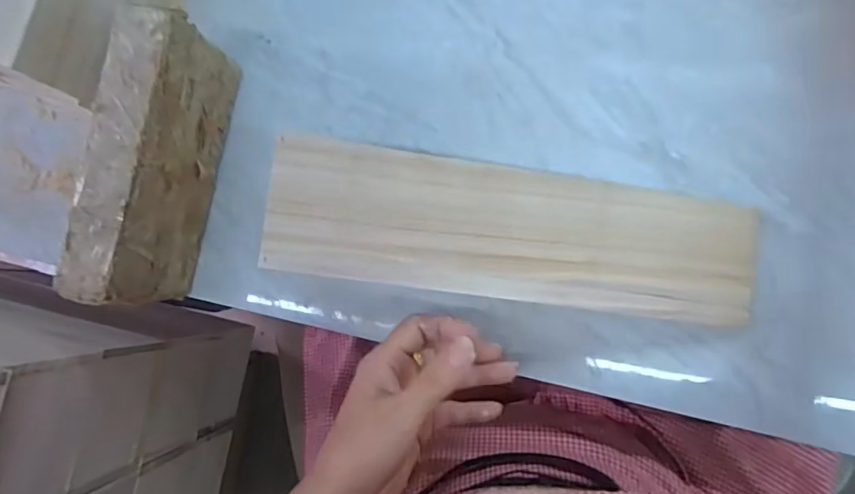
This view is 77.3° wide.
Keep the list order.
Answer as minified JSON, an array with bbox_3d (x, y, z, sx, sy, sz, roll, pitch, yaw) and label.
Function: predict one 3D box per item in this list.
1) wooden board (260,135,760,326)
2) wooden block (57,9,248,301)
[{"bbox_3d":[0.066,-0.007,0.358,0.330,0.012,0.086,8,88,-8],"label":"wooden board"},{"bbox_3d":[-0.205,-0.063,0.412,0.042,0.108,0.205,10,89,9],"label":"wooden block"}]

